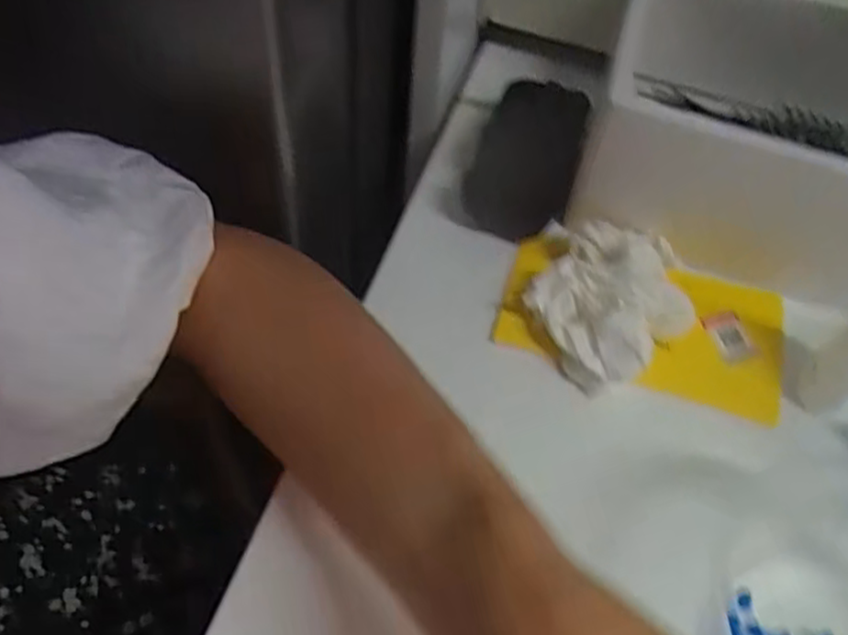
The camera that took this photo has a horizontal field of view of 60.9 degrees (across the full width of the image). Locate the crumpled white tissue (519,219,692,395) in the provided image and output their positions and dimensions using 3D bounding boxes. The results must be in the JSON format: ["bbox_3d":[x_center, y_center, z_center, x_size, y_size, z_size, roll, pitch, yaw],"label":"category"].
[{"bbox_3d":[0.087,-0.010,0.342,0.078,0.034,0.085,24,57,12],"label":"crumpled white tissue"}]

